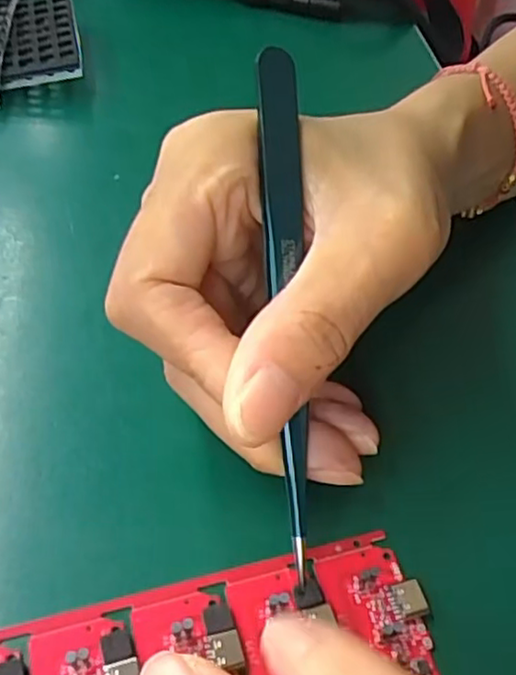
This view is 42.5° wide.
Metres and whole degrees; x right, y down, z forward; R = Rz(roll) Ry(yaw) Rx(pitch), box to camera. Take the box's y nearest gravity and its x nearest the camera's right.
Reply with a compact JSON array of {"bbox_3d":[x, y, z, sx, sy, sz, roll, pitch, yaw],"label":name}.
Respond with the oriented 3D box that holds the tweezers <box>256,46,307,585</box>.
[{"bbox_3d":[0.009,-0.007,0.160,0.010,0.010,0.126,-4,92,-10],"label":"tweezers"}]

